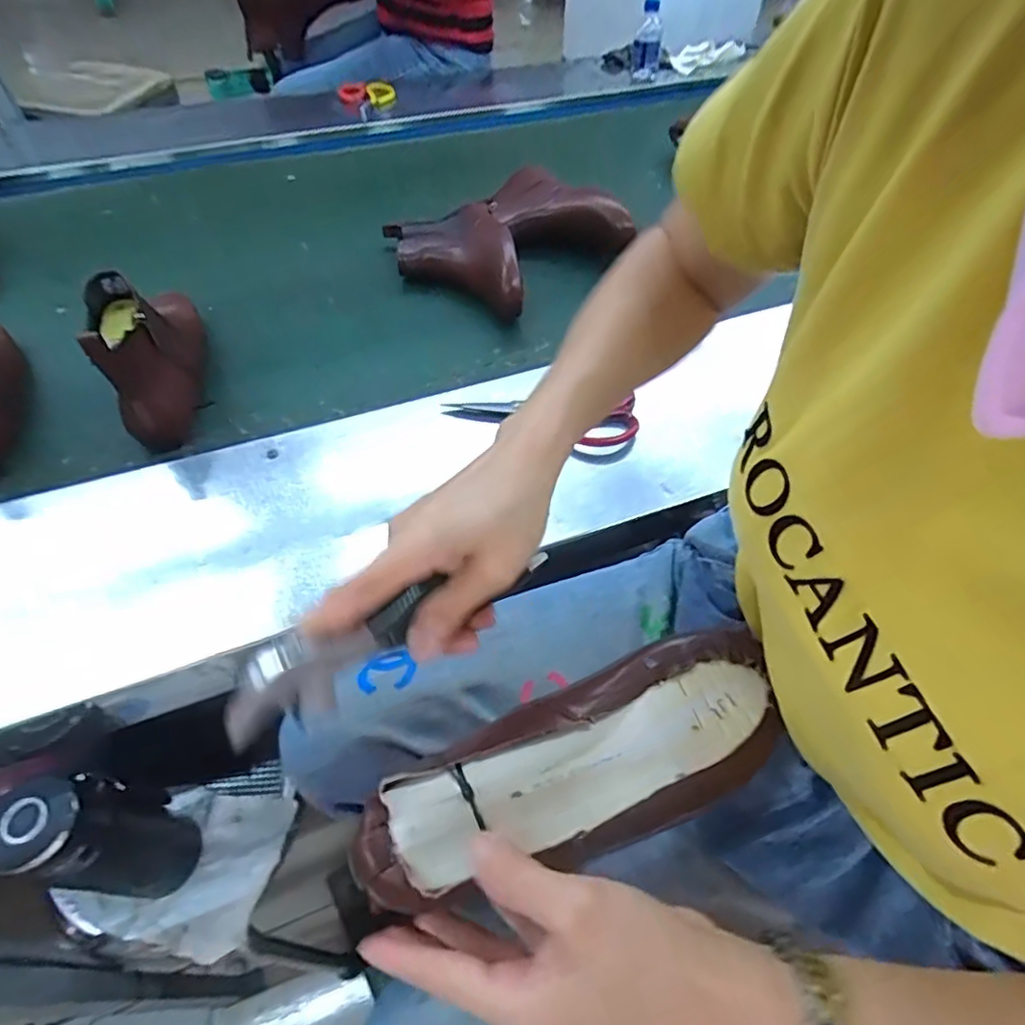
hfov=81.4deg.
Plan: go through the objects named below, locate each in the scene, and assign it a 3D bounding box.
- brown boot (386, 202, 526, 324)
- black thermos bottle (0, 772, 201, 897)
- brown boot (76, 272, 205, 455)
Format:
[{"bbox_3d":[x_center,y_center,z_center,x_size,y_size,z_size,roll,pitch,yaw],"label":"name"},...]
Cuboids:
[{"bbox_3d":[-0.085,-0.345,0.829,0.167,0.081,0.221,-6,53,-6],"label":"brown boot"},{"bbox_3d":[-0.359,0.293,0.533,0.083,0.223,0.070,-27,58,-21],"label":"black thermos bottle"},{"bbox_3d":[-0.397,-0.199,0.655,0.074,0.133,0.241,-16,54,-14],"label":"brown boot"}]

